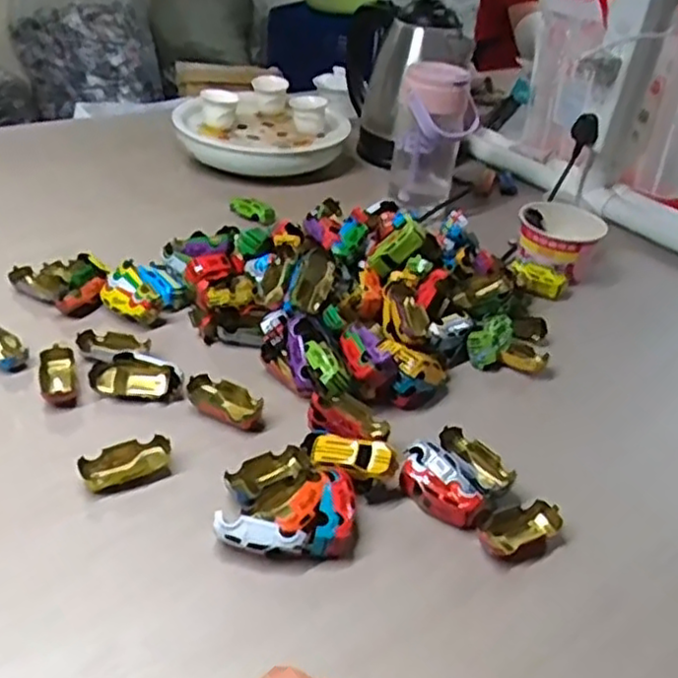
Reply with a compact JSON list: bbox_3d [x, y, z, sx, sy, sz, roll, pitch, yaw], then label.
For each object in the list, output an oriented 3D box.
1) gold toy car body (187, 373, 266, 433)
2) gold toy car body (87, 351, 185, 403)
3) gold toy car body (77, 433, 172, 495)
[{"bbox_3d":[-0.092,0.053,0.585,0.072,0.019,0.029,22,38,19],"label":"gold toy car body"},{"bbox_3d":[-0.167,0.032,0.593,0.076,0.024,0.031,12,36,6],"label":"gold toy car body"},{"bbox_3d":[-0.155,0.091,0.521,0.063,0.017,0.032,-14,41,-28],"label":"gold toy car body"}]

